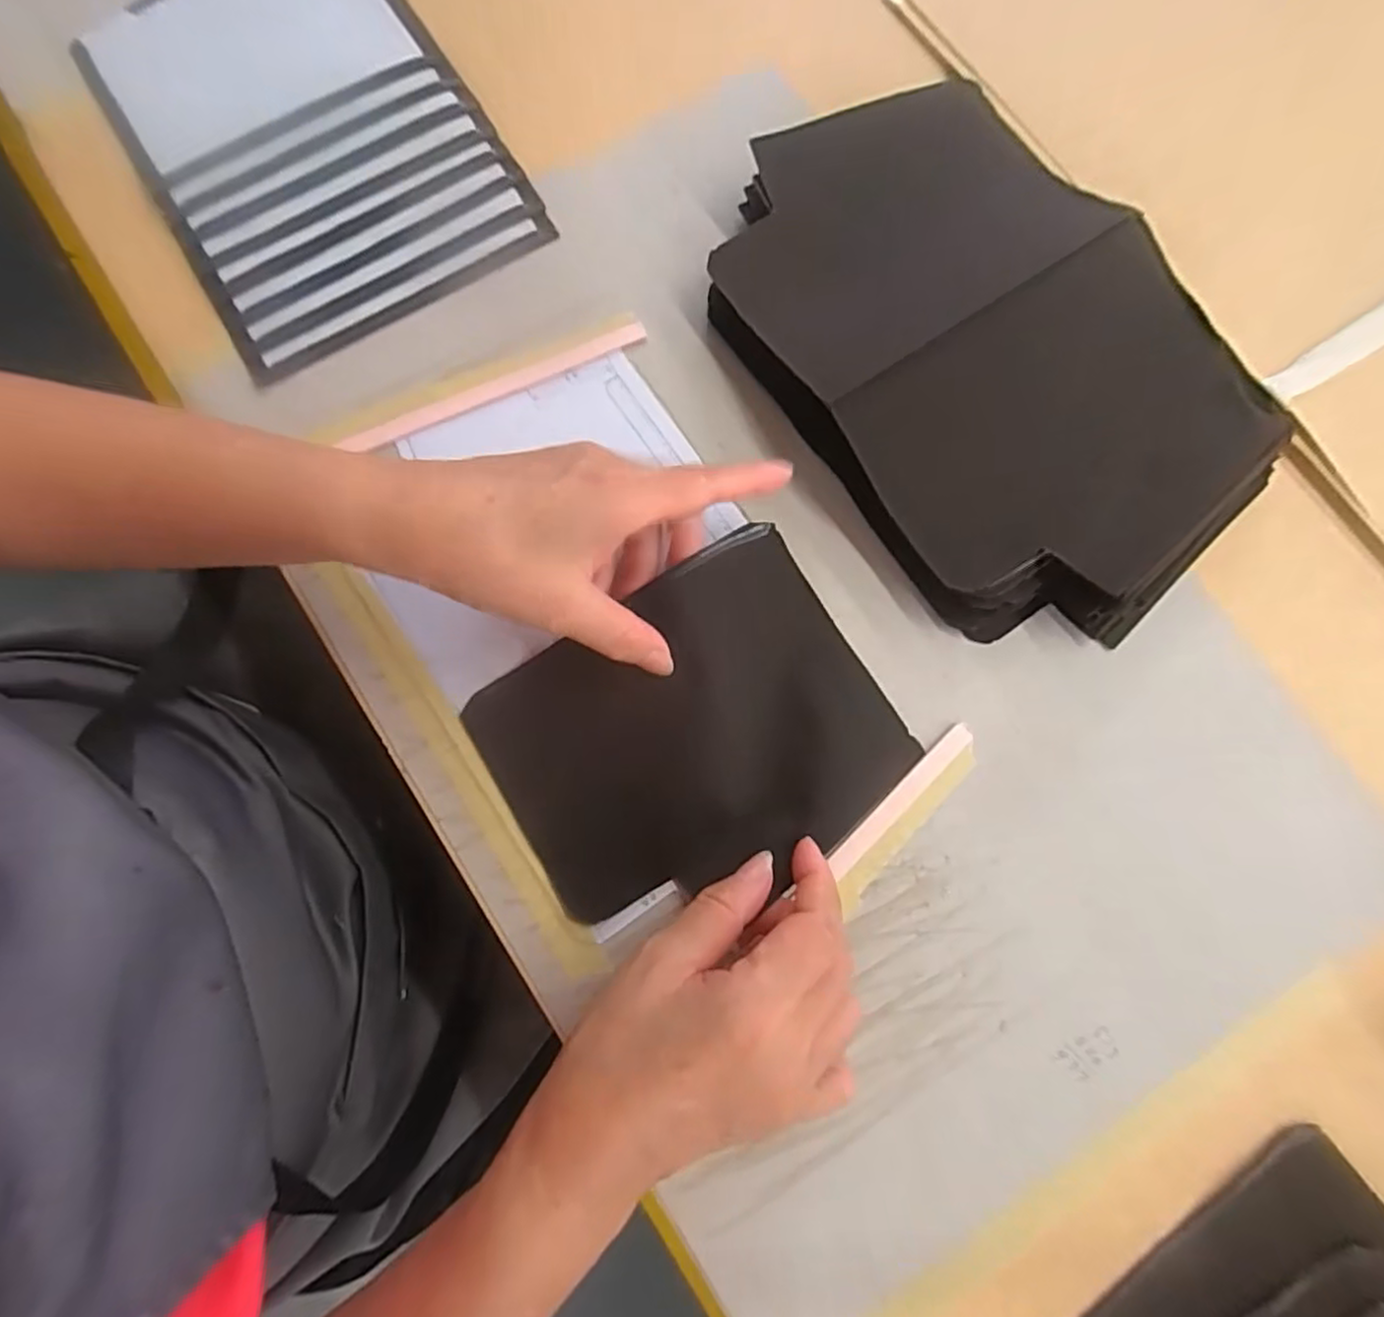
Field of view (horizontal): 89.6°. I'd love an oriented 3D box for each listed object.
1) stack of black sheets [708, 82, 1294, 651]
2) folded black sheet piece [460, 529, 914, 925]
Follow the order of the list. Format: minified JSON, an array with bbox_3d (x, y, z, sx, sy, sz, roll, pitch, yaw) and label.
[{"bbox_3d":[0.132,-0.143,0.332,0.177,0.043,0.275,-38,82,-7],"label":"stack of black sheets"},{"bbox_3d":[0.001,0.036,0.316,0.170,0.018,0.136,-31,82,-6],"label":"folded black sheet piece"}]

